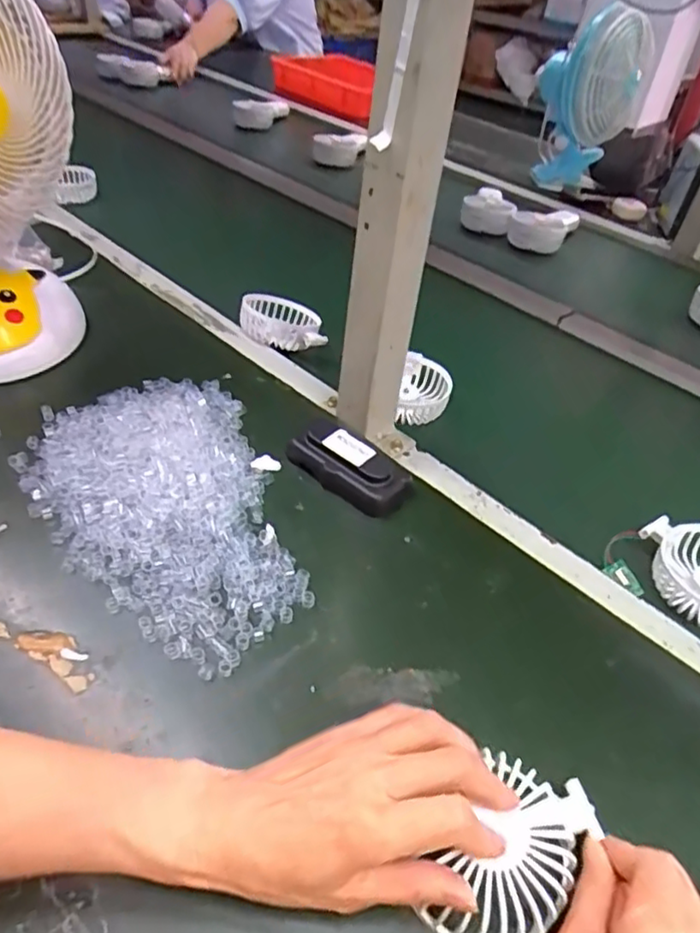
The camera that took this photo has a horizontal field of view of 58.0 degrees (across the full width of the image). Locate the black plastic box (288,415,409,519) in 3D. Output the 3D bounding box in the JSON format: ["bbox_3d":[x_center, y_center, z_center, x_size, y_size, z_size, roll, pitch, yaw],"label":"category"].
[{"bbox_3d":[-0.003,0.000,0.516,0.101,0.033,0.044,31,47,24],"label":"black plastic box"}]

